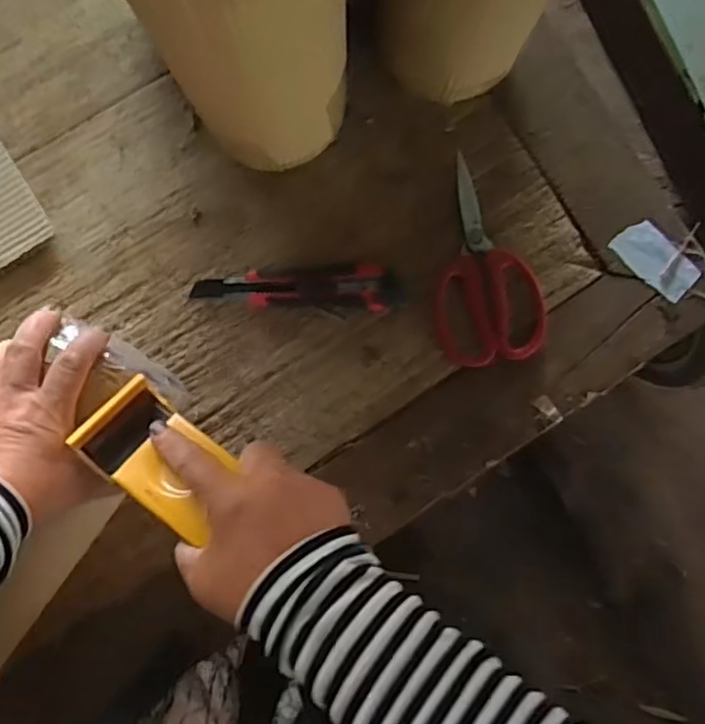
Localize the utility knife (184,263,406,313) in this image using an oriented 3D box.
[{"bbox_3d":[-0.048,-0.069,0.600,0.185,0.013,0.039,2,87,-2],"label":"utility knife"}]

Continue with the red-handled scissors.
[{"bbox_3d":[0.116,-0.090,0.609,0.096,0.016,0.183,-10,88,-3],"label":"red-handled scissors"}]

